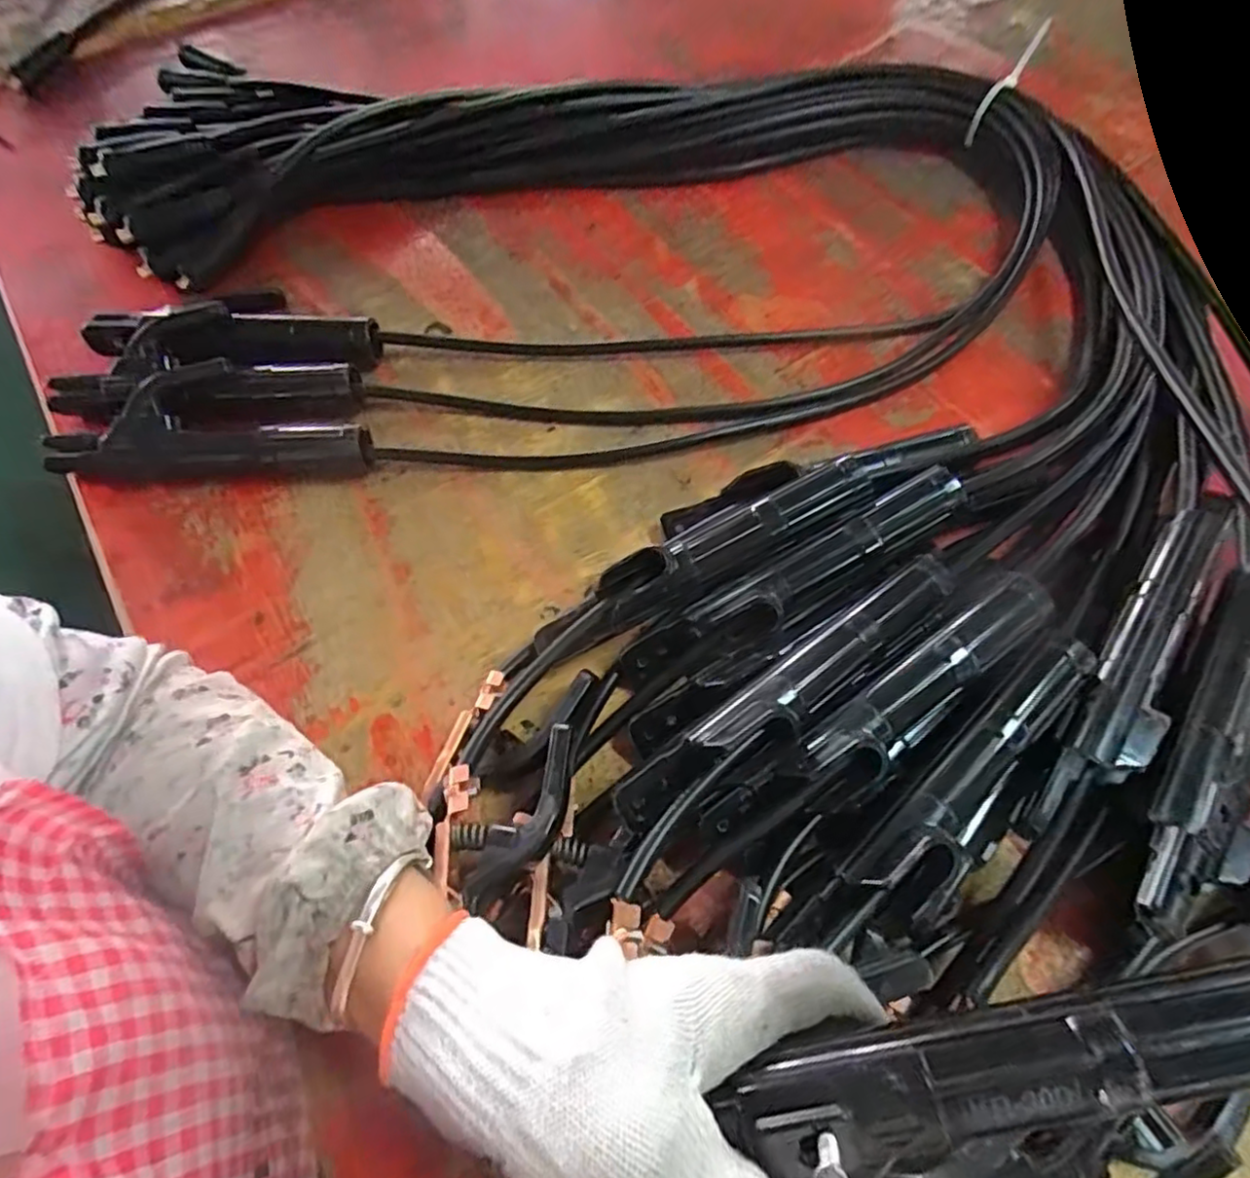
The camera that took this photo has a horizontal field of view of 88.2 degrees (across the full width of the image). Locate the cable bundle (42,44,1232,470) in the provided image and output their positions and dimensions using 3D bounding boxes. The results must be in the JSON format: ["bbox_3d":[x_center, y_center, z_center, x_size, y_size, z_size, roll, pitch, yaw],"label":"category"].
[{"bbox_3d":[-0.010,-0.256,0.458,0.696,0.087,0.363,-4,64,-1],"label":"cable bundle"}]

